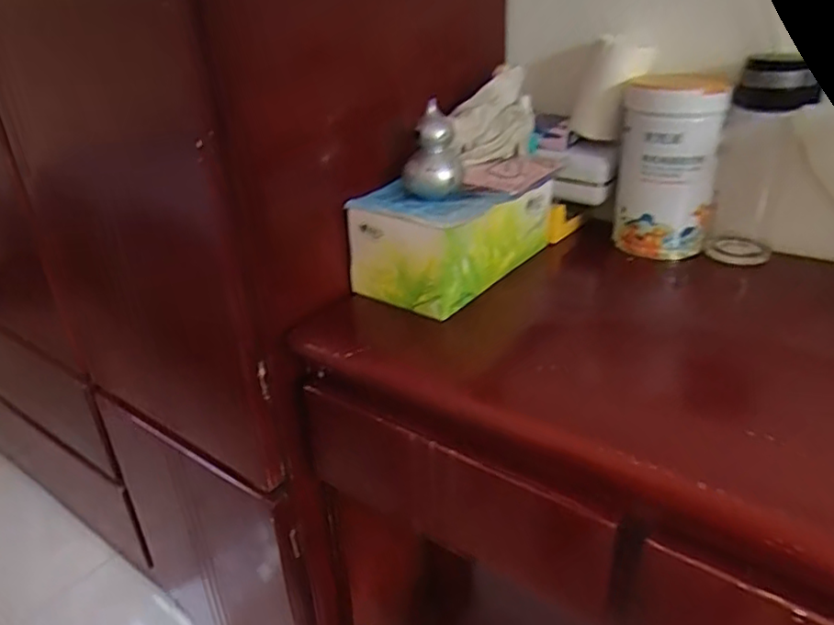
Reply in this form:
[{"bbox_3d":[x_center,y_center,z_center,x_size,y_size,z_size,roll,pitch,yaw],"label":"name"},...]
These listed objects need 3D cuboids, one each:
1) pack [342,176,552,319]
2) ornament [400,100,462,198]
[{"bbox_3d":[0.050,-0.097,0.716,0.139,0.101,0.243,21,36,37],"label":"pack"},{"bbox_3d":[0.015,-0.168,0.659,0.055,0.081,0.048,-17,31,-25],"label":"ornament"}]

